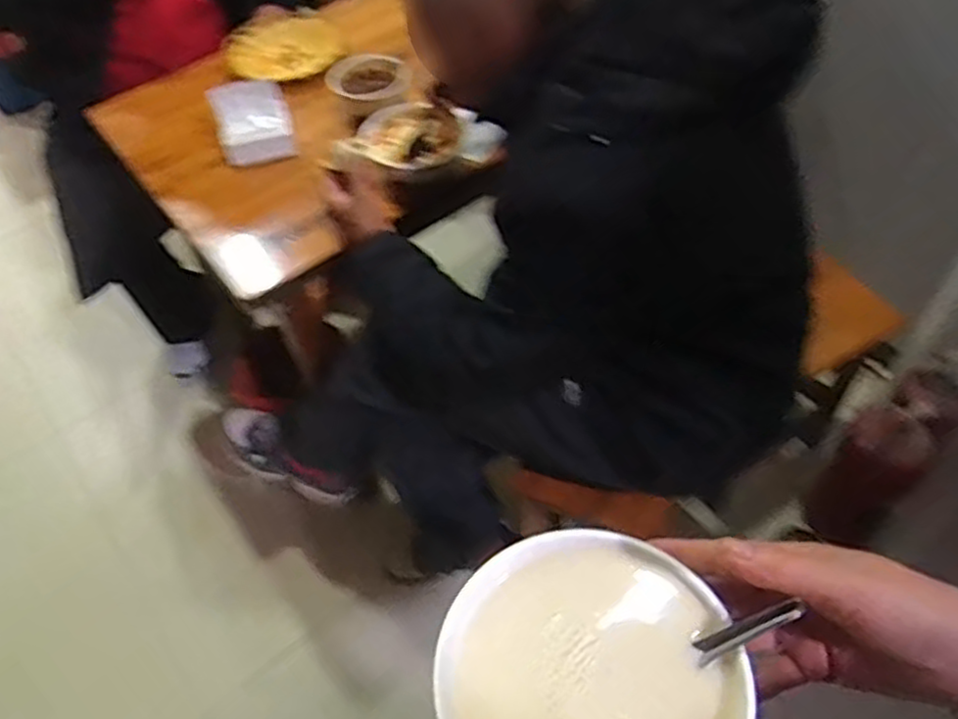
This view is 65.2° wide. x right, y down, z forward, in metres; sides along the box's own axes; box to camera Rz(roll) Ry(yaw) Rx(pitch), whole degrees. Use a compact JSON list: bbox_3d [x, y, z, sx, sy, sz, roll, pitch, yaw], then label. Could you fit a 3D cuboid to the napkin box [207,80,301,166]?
[{"bbox_3d":[-0.359,-0.378,1.188,0.113,0.062,0.139,-19,56,-9],"label":"napkin box"}]

